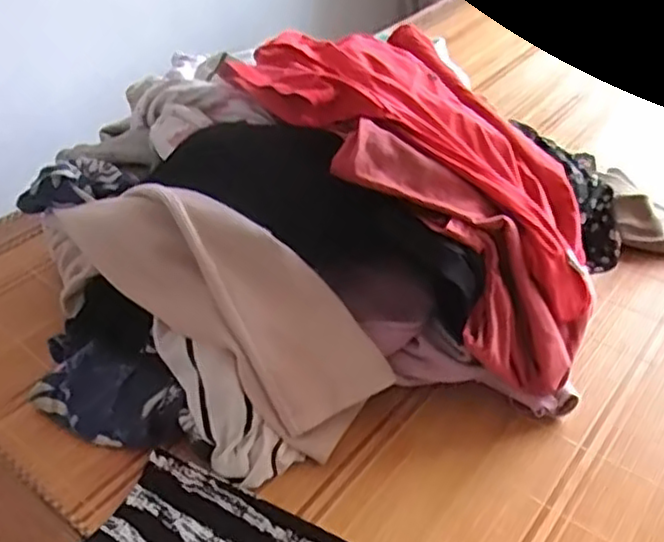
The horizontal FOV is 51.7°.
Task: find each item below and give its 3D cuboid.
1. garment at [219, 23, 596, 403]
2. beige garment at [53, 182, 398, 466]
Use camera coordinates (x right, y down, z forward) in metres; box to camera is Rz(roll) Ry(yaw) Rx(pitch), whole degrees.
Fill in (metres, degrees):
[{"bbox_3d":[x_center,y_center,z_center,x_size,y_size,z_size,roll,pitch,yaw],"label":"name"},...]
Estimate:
[{"bbox_3d":[0.102,-0.092,0.639,0.218,0.083,0.411,-26,69,-29],"label":"garment"},{"bbox_3d":[-0.101,0.014,0.594,0.325,0.123,0.089,35,44,8],"label":"beige garment"}]

